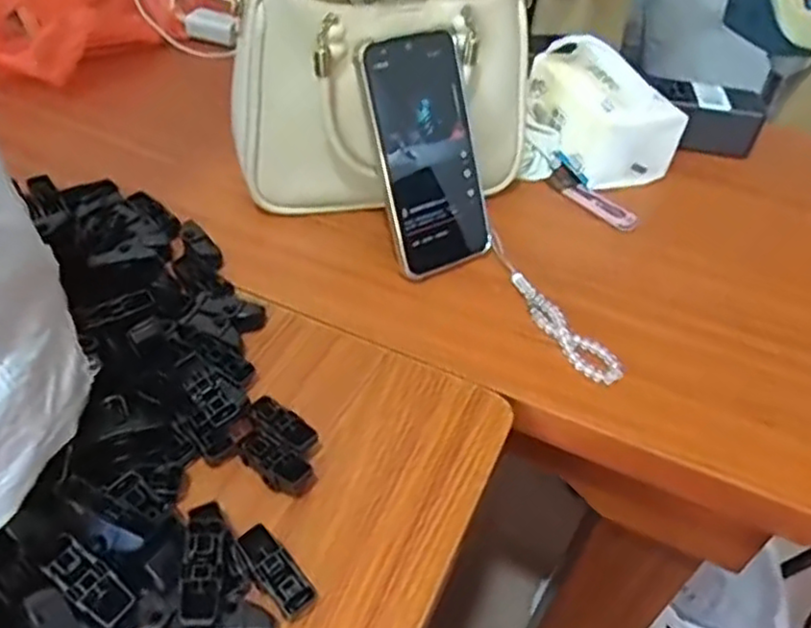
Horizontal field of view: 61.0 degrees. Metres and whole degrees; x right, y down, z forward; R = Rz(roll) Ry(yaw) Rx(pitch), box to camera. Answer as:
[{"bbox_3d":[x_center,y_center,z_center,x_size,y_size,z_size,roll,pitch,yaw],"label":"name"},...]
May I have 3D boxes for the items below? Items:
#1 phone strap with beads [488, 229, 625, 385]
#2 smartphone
[{"bbox_3d":[0.101,-0.006,0.504,0.028,0.014,0.152,-21,51,-24],"label":"phone strap with beads"},{"bbox_3d":[0.019,-0.116,0.504,0.082,0.166,0.009,-20,19,-24],"label":"smartphone"}]

